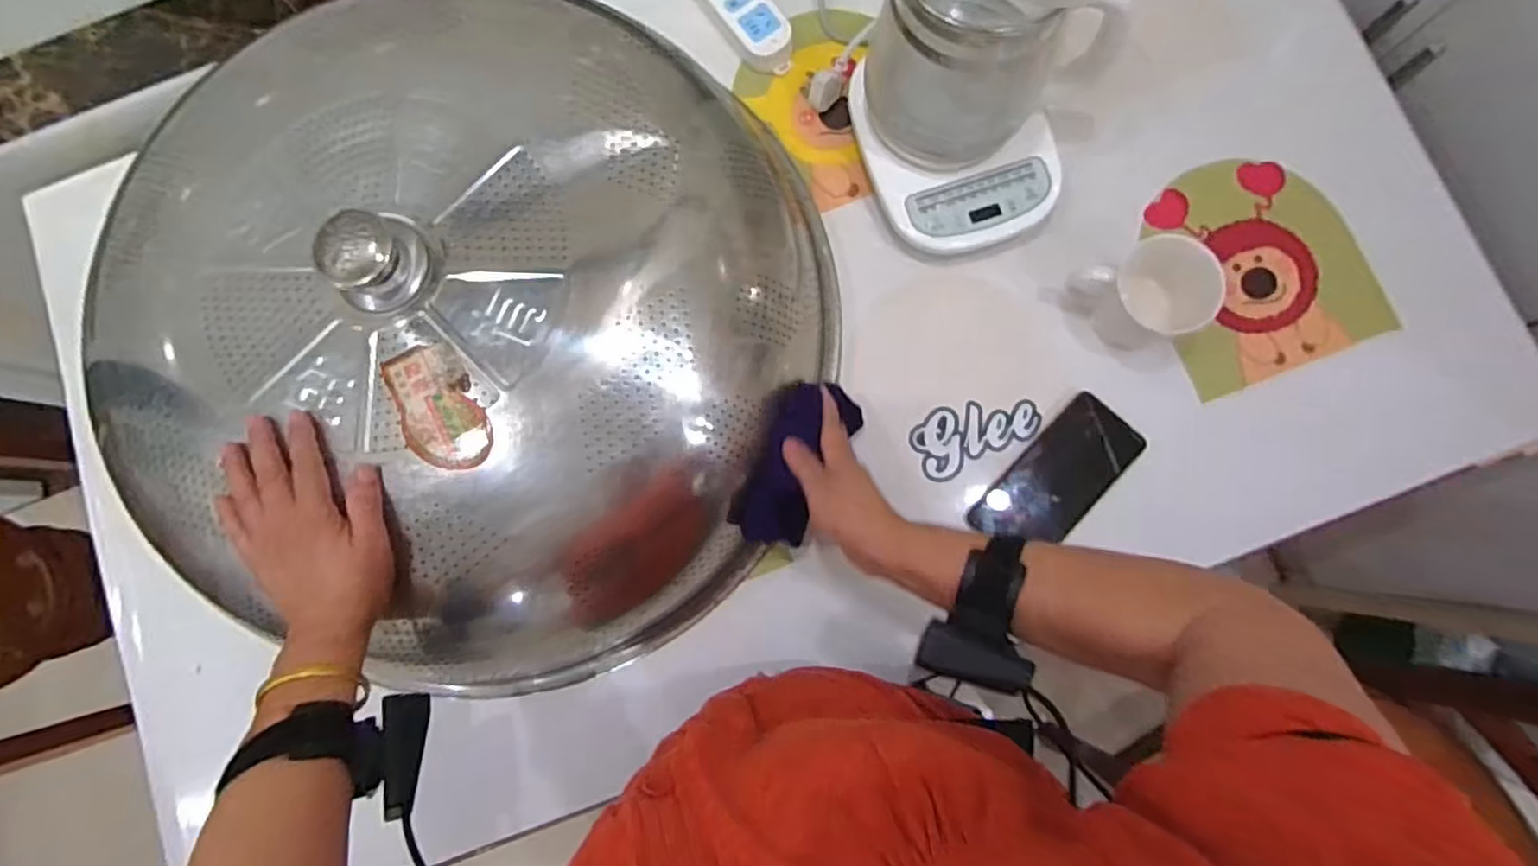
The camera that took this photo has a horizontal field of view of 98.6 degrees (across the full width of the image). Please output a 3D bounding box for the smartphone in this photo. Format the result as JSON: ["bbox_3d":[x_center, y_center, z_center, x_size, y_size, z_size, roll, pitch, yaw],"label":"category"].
[{"bbox_3d":[0.264,0.044,0.605,0.074,0.008,0.156,43,94,10],"label":"smartphone"}]

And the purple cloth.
[{"bbox_3d":[0.023,0.024,0.559,0.065,0.076,0.148,28,85,7],"label":"purple cloth"}]

